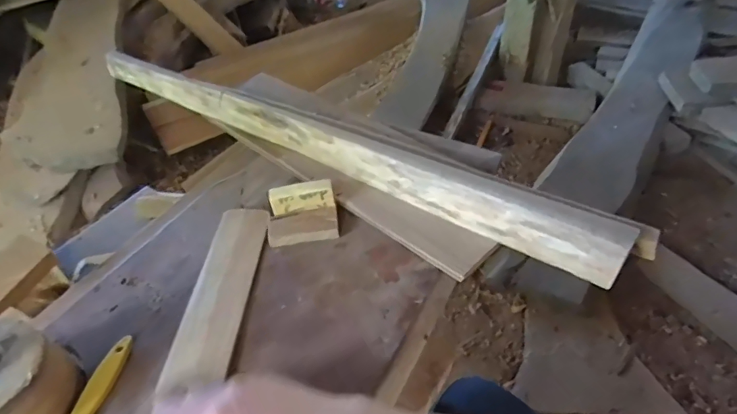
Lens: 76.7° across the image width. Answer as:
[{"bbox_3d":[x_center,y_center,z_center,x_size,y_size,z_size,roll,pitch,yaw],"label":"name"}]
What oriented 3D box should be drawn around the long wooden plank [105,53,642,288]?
[{"bbox_3d":[-0.082,-0.106,0.648,0.849,0.052,0.069,24,50,26],"label":"long wooden plank"}]

